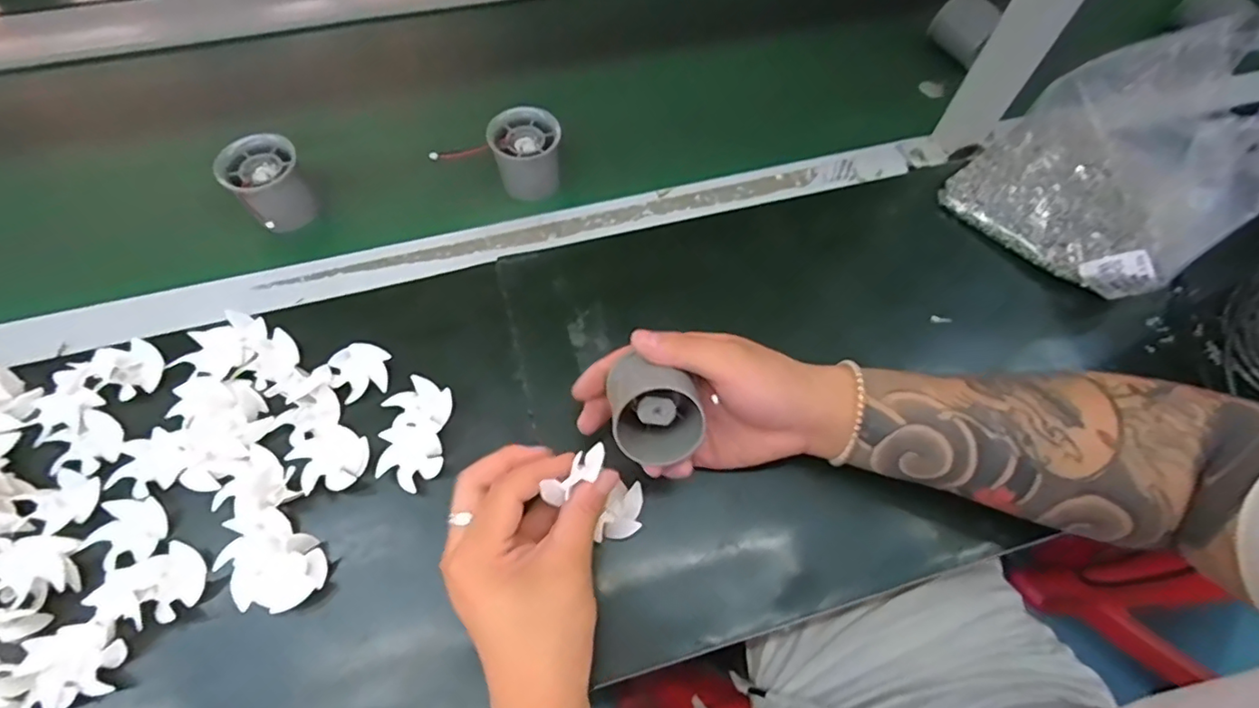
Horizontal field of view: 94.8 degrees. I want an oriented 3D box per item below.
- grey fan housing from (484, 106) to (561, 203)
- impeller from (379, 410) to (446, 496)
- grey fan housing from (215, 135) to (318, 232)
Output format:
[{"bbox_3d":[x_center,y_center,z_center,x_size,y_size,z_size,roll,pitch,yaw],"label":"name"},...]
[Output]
[{"bbox_3d":[-0.083,-0.161,0.474,0.054,0.053,0.052,-9,64,-6],"label":"grey fan housing"},{"bbox_3d":[-0.142,0.064,0.375,0.044,0.011,0.040,32,67,13],"label":"impeller"},{"bbox_3d":[-0.274,-0.128,0.450,0.054,0.054,0.058,-37,70,-18],"label":"grey fan housing"}]

